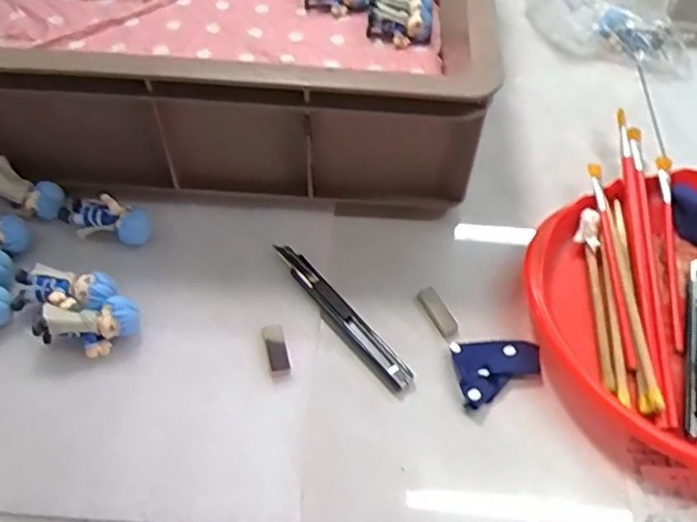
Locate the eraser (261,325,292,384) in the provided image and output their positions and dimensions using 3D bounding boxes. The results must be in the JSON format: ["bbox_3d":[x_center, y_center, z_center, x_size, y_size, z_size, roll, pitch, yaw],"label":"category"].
[{"bbox_3d":[-0.048,0.061,0.414,0.014,0.004,0.041,-13,57,-10],"label":"eraser"}]

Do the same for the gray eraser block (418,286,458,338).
[{"bbox_3d":[0.064,0.036,0.439,0.014,0.008,0.039,-23,60,-16],"label":"gray eraser block"}]

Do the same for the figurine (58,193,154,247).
[{"bbox_3d":[-0.181,-0.032,0.458,0.063,0.028,0.027,12,57,7],"label":"figurine"}]

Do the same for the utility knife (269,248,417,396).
[{"bbox_3d":[-0.005,0.036,0.434,0.021,0.009,0.137,-35,63,-22],"label":"utility knife"}]

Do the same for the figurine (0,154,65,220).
[{"bbox_3d":[-0.246,-0.054,0.467,0.058,0.033,0.023,33,53,-26],"label":"figurine"}]

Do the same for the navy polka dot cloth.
[{"bbox_3d":[0.101,0.073,0.412,0.057,0.011,0.046,-5,56,-4],"label":"navy polka dot cloth"}]

